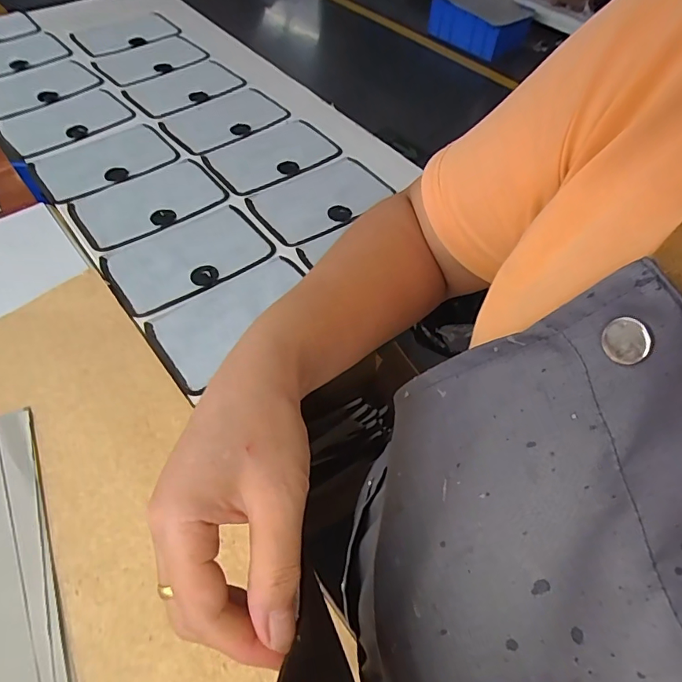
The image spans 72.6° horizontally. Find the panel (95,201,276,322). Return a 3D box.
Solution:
[{"bbox_3d":[-0.225,-0.127,0.678,0.223,0.007,0.137,-29,61,-21],"label":"panel"}]

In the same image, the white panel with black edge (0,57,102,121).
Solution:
[{"bbox_3d":[-0.646,-0.546,0.986,0.176,0.013,0.229,38,62,22],"label":"white panel with black edge"}]

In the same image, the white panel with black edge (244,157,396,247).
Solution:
[{"bbox_3d":[-0.034,-0.235,0.763,0.223,0.007,0.137,-29,61,-21],"label":"white panel with black edge"}]

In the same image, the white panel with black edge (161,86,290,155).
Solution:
[{"bbox_3d":[-0.225,-0.434,0.905,0.222,0.011,0.147,-36,64,-24],"label":"white panel with black edge"}]

